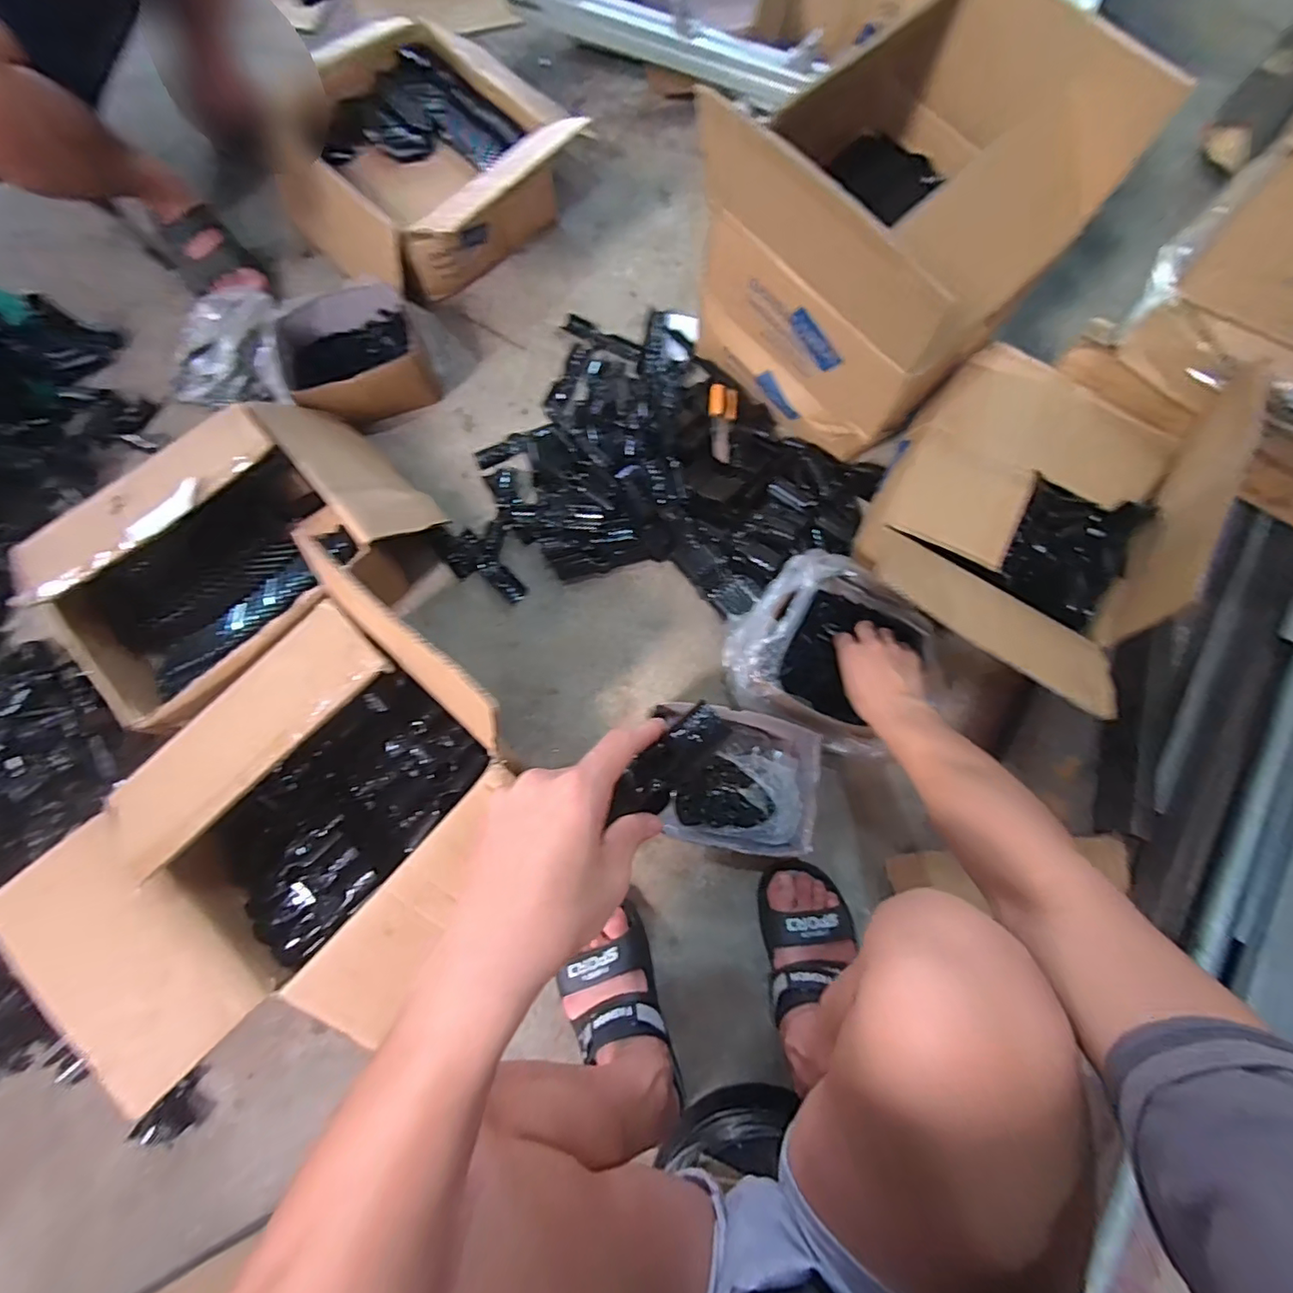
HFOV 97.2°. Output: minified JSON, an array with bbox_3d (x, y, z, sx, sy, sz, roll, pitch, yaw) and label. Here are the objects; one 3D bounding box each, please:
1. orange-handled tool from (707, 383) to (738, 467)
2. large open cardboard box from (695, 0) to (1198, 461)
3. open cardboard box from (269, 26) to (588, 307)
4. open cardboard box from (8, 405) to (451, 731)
[{"bbox_3d":[0.107,-0.314,0.799,0.043,0.014,0.157,5,59,1],"label":"orange-handled tool"},{"bbox_3d":[0.263,-0.470,0.692,0.320,0.367,0.328,-41,80,-9],"label":"large open cardboard box"},{"bbox_3d":[-0.334,-0.733,0.889,0.432,0.175,0.359,36,79,8],"label":"open cardboard box"},{"bbox_3d":[-0.506,-0.125,0.731,0.406,0.171,0.285,-42,80,-10],"label":"open cardboard box"}]

